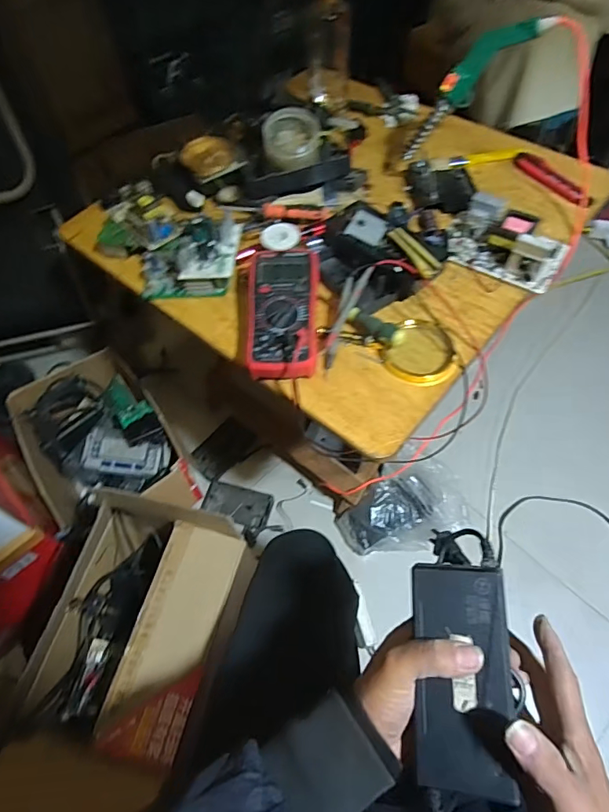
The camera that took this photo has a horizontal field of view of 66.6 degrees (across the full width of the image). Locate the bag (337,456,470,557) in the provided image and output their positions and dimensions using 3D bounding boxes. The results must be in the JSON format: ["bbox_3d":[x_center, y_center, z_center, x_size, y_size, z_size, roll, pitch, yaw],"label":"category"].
[{"bbox_3d":[0.204,0.220,0.994,0.253,0.116,0.176,2,60,5],"label":"bag"}]

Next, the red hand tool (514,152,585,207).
[{"bbox_3d":[0.398,-0.365,0.743,0.033,0.018,0.157,-27,61,-12],"label":"red hand tool"}]

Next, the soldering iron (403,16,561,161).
[{"bbox_3d":[0.224,-0.451,0.653,0.041,0.230,0.049,19,51,-35],"label":"soldering iron"}]

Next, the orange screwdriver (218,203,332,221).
[{"bbox_3d":[-0.043,-0.299,0.707,0.163,0.020,0.025,3,60,5],"label":"orange screwdriver"}]

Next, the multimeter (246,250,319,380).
[{"bbox_3d":[-0.030,-0.118,0.599,0.092,0.045,0.187,1,59,4],"label":"multimeter"}]

